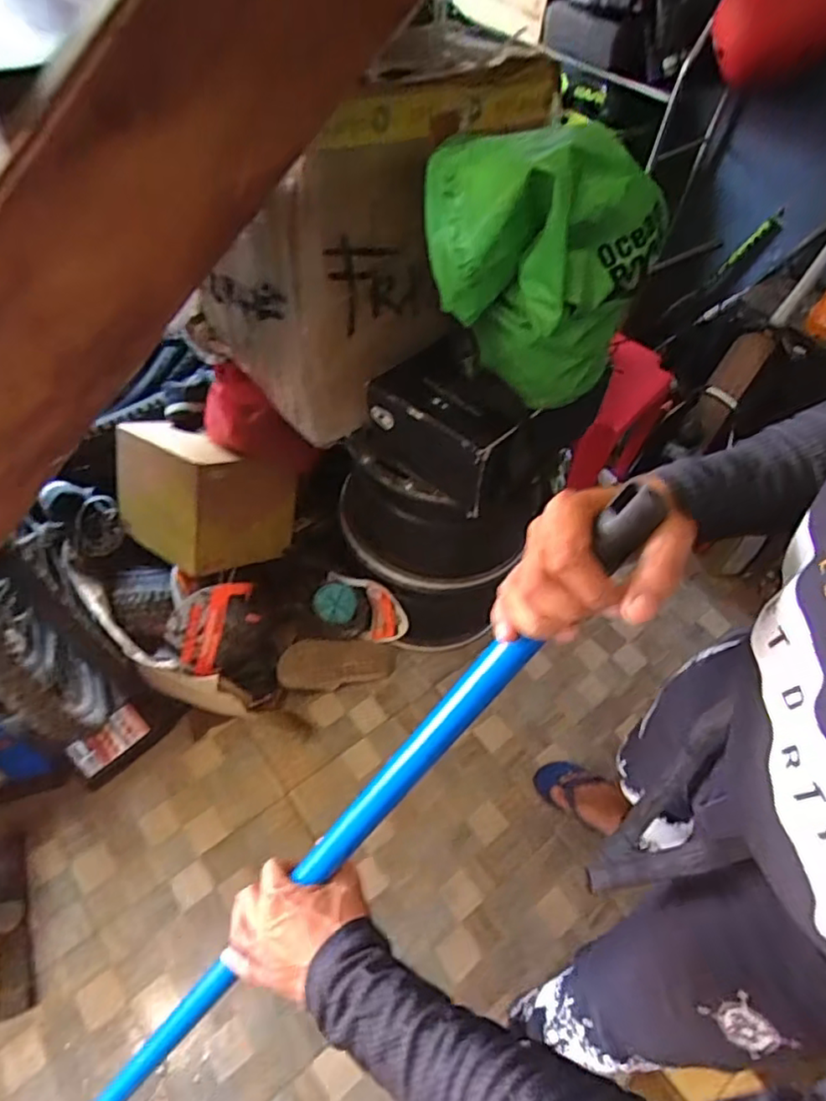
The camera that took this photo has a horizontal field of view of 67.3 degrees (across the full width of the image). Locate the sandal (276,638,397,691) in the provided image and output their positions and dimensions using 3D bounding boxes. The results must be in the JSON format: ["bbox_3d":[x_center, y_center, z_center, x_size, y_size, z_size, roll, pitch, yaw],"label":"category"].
[{"bbox_3d":[-0.176,0.258,1.435,0.279,0.053,0.103,1,50,-29],"label":"sandal"}]

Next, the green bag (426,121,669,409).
[{"bbox_3d":[0.158,-0.369,0.848,0.299,0.345,0.170,13,56,5],"label":"green bag"}]

